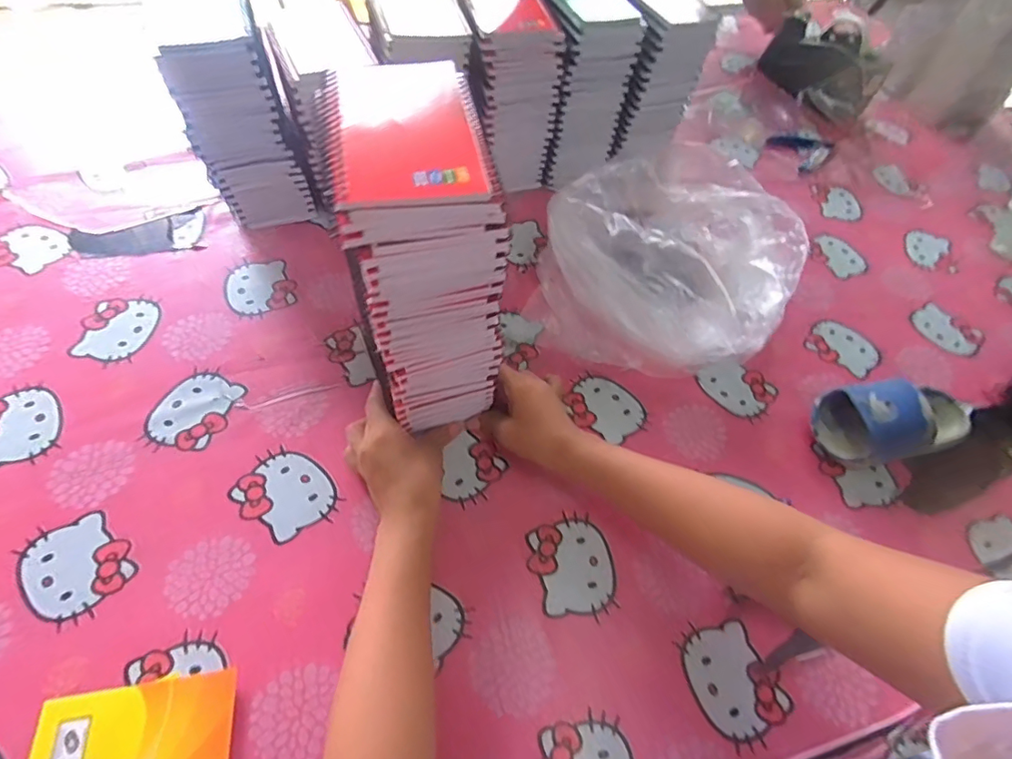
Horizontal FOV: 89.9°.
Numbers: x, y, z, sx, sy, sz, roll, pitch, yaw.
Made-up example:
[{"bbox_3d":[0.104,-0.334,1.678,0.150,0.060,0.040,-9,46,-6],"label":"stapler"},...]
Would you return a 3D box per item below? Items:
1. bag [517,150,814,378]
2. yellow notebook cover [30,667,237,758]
[{"bbox_3d":[0.192,-0.136,0.575,0.236,0.126,0.277,37,62,16],"label":"bag"},{"bbox_3d":[-0.258,0.256,0.349,0.127,0.004,0.081,-6,60,-10],"label":"yellow notebook cover"}]

